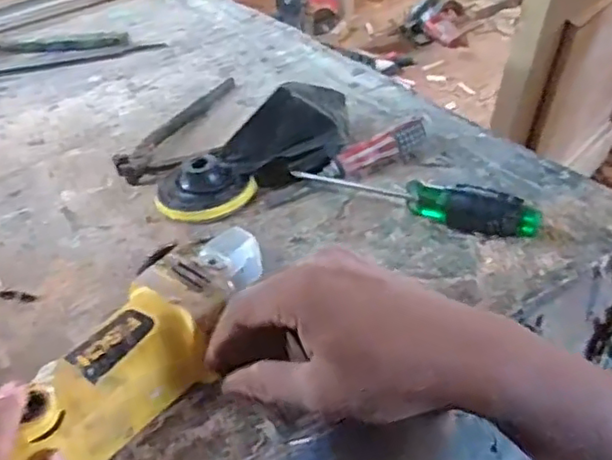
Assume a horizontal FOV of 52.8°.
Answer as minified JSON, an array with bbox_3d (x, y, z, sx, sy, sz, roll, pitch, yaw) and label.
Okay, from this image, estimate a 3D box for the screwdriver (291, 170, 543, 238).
[{"bbox_3d":[0.085,-0.030,0.502,0.205,0.031,0.025,19,46,30],"label":"screwdriver"}]

